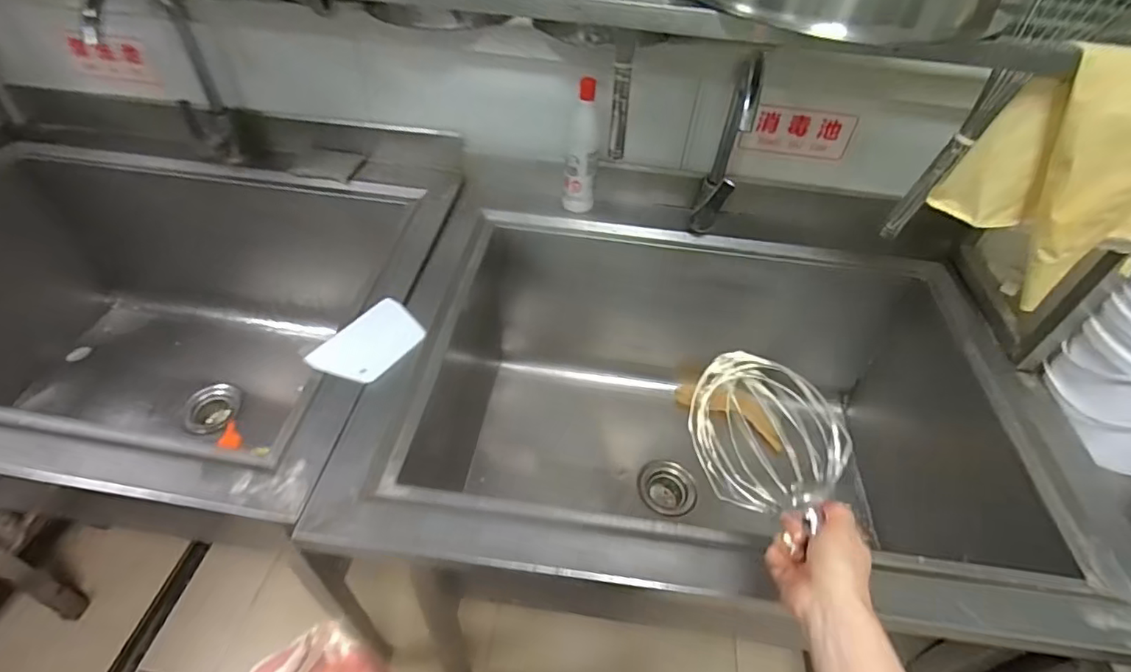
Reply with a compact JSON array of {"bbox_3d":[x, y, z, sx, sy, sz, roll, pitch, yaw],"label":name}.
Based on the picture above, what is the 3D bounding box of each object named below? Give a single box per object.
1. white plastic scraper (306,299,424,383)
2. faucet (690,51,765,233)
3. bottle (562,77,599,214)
[{"bbox_3d":[-0.273,0.009,0.790,0.099,0.006,0.152,28,50,13],"label":"white plastic scraper"},{"bbox_3d":[0.260,-0.299,0.912,0.055,0.306,0.205,13,45,8],"label":"faucet"},{"bbox_3d":[0.030,-0.330,0.994,0.059,0.223,0.049,-1,45,-7],"label":"bottle"}]

